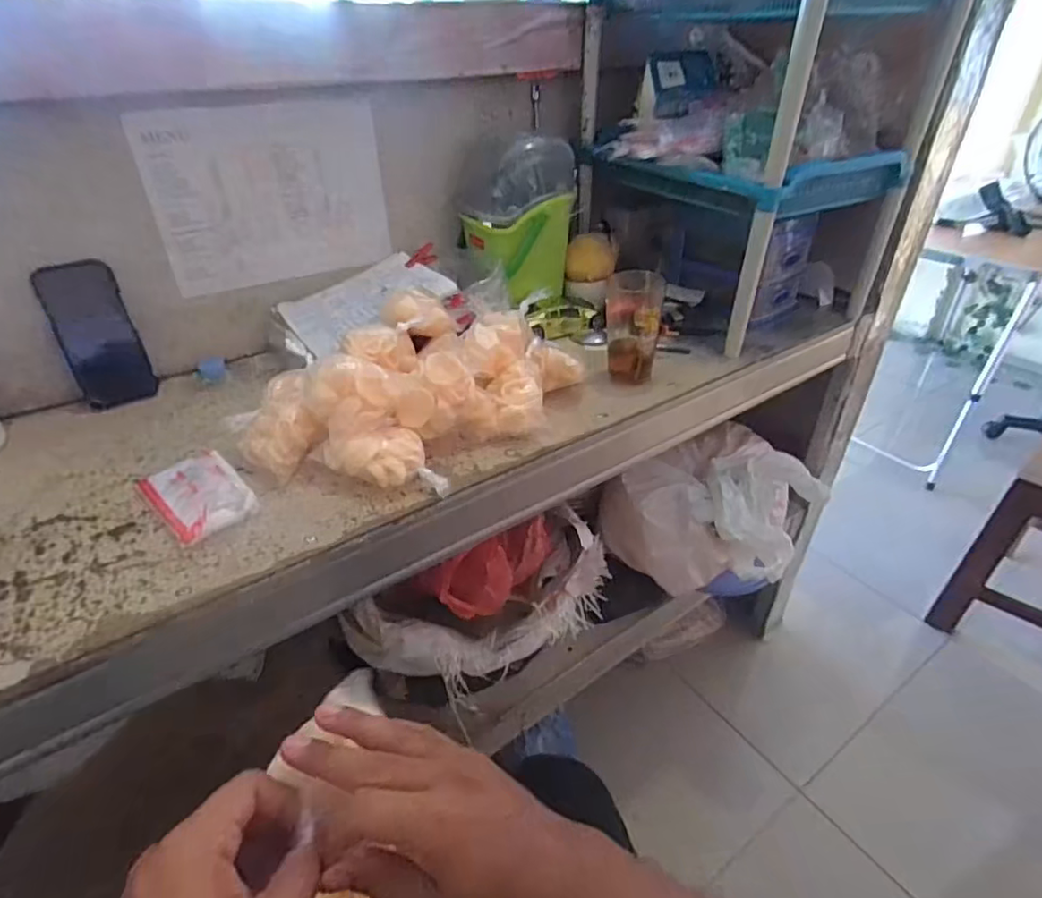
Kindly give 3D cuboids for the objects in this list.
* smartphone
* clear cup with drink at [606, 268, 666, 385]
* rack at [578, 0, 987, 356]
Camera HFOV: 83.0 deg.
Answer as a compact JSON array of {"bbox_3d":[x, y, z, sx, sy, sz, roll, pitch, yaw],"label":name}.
[{"bbox_3d":[-0.496,-0.133,0.688,0.077,0.162,0.016,-23,23,-27],"label":"smartphone"},{"bbox_3d":[0.138,-0.152,0.735,0.065,0.124,0.058,7,36,11],"label":"clear cup with drink"},{"bbox_3d":[0.315,-0.437,0.841,0.344,0.400,0.395,-22,40,-27],"label":"rack"}]

